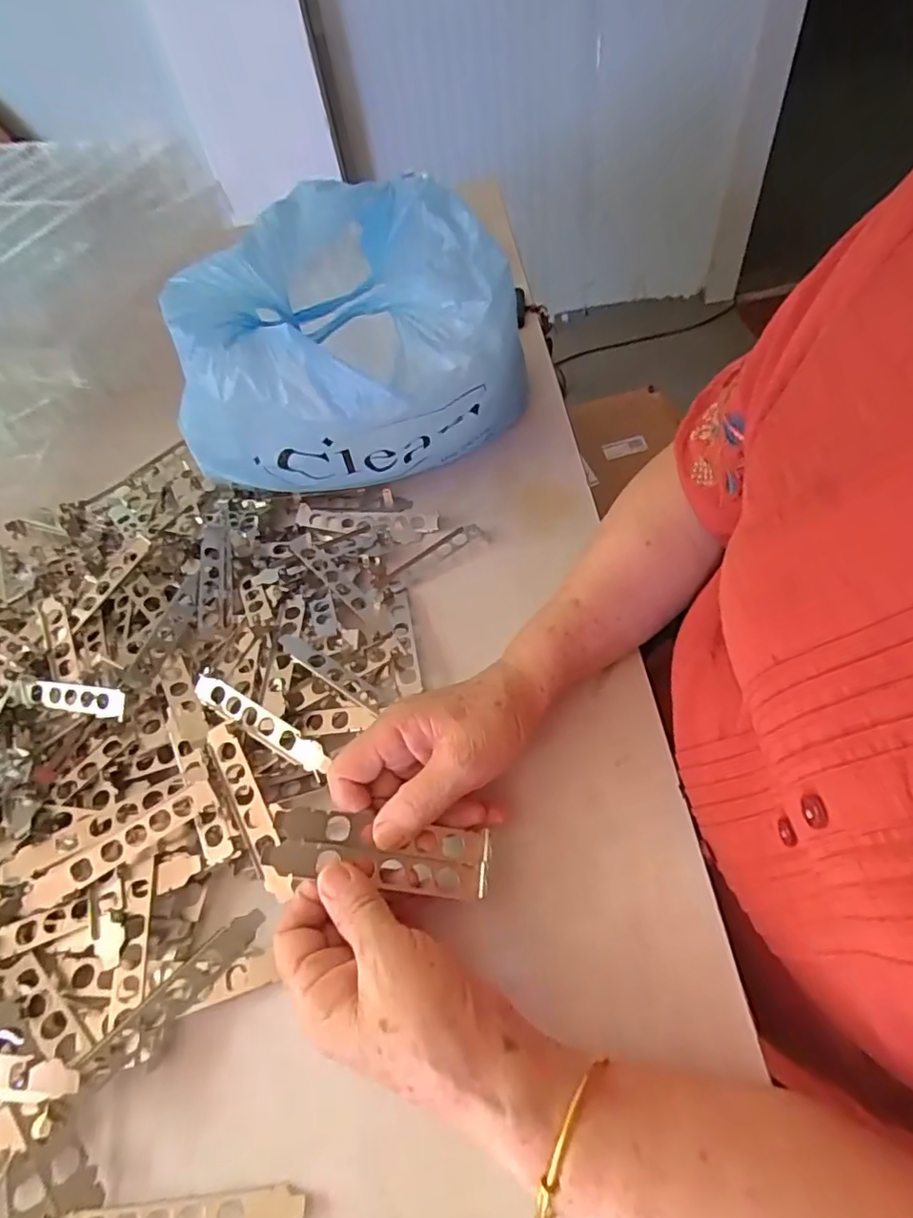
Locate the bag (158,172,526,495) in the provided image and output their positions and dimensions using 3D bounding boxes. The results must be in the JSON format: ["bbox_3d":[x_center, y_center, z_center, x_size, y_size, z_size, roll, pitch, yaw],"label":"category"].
[{"bbox_3d":[-0.081,-0.211,0.516,0.245,0.188,0.282,29,64,26],"label":"bag"}]

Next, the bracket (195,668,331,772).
[{"bbox_3d":[-0.133,0.077,0.394,0.114,0.008,0.021,28,94,19],"label":"bracket"}]

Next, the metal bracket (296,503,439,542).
[{"bbox_3d":[-0.082,-0.080,0.531,0.130,0.012,0.030,1,55,10],"label":"metal bracket"}]

